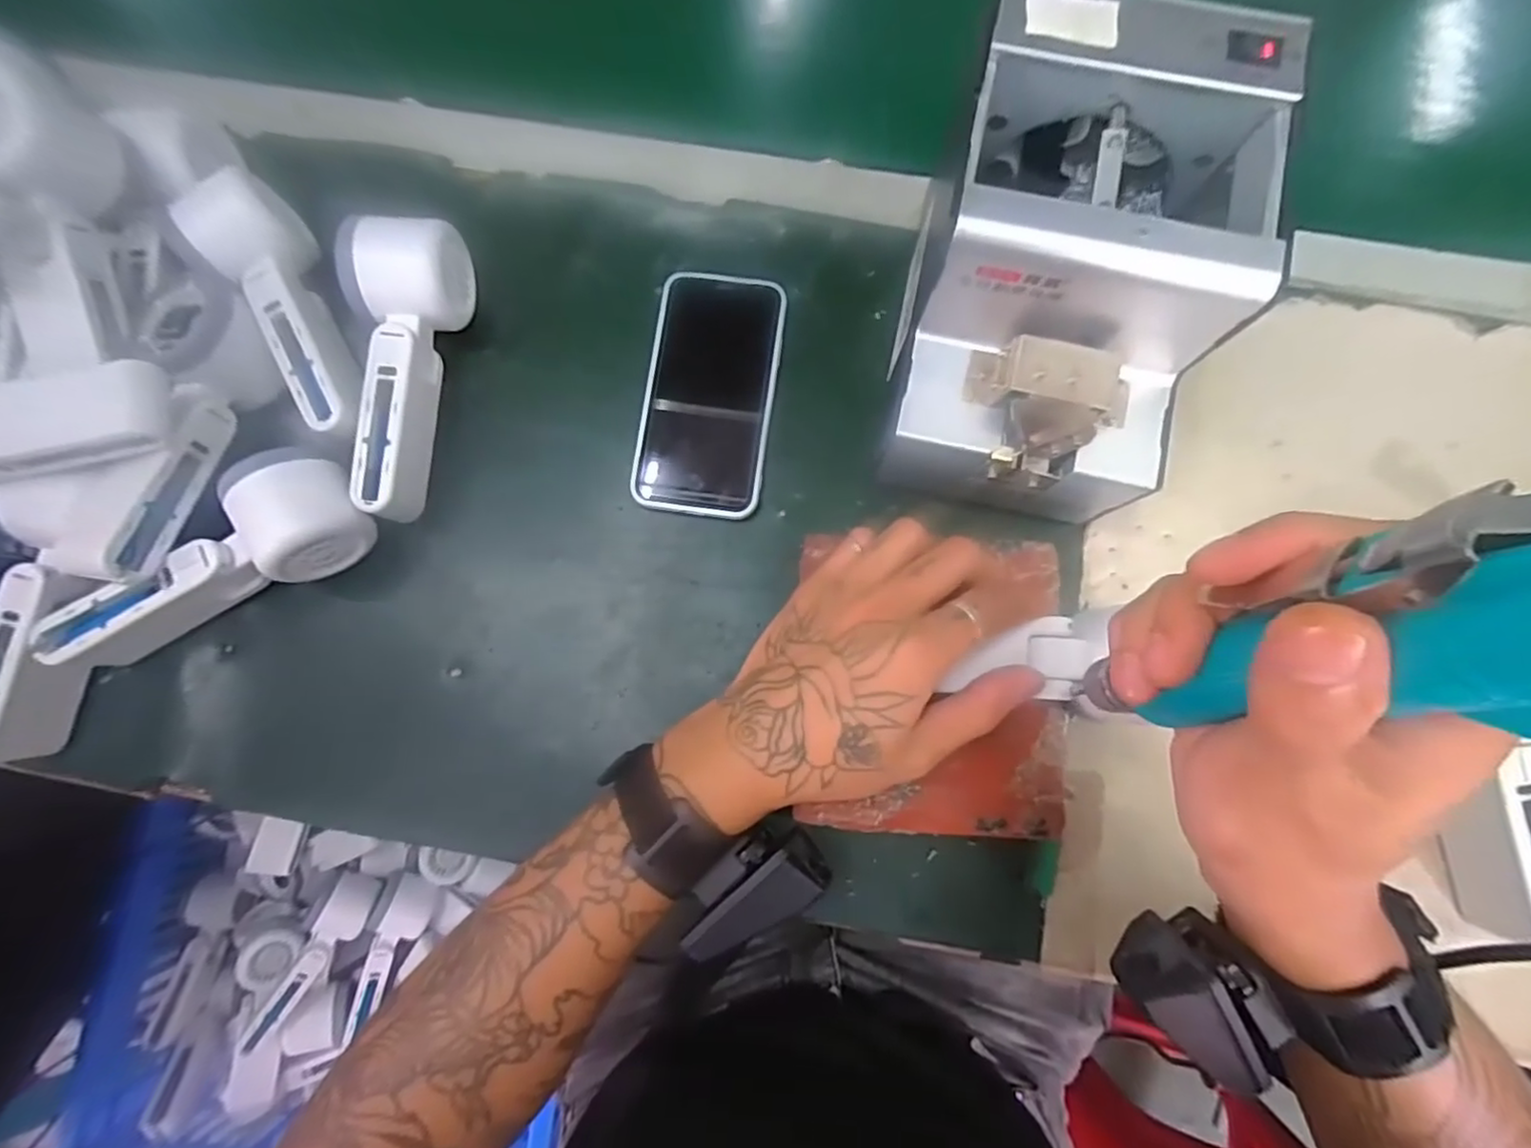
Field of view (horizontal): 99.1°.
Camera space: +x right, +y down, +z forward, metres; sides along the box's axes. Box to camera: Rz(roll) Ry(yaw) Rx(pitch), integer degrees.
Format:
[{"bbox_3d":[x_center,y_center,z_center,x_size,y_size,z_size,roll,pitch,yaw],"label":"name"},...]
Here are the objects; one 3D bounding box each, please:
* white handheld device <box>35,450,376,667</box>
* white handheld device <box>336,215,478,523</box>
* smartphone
[{"bbox_3d":[-0.294,-0.006,0.350,0.162,0.051,0.056,-27,81,-3],"label":"white handheld device"},{"bbox_3d":[-0.200,-0.113,0.366,0.053,0.060,0.164,-1,80,1],"label":"white handheld device"},{"bbox_3d":[-0.032,-0.105,0.382,0.074,0.017,0.142,7,80,2],"label":"smartphone"}]

